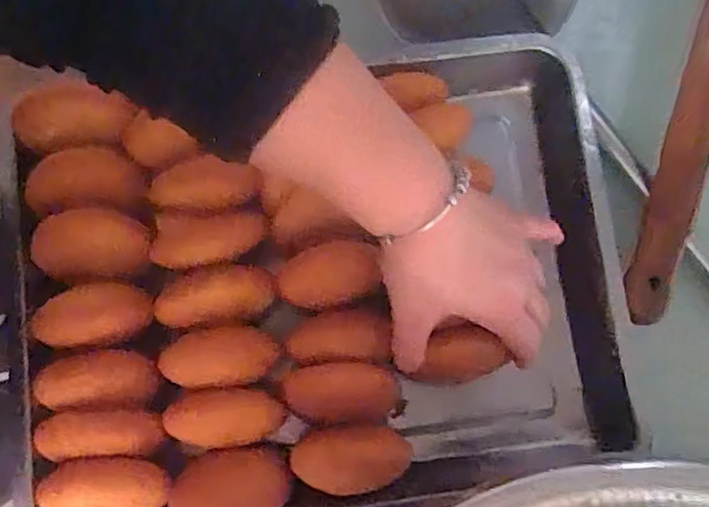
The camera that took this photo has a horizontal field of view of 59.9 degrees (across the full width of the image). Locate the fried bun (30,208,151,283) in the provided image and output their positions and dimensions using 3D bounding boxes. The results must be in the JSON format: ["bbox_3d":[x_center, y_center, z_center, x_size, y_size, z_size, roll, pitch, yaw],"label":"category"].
[{"bbox_3d":[-0.188,-0.006,0.437,0.079,0.033,0.041,-7,78,-2],"label":"fried bun"}]

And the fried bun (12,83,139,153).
[{"bbox_3d":[-0.200,-0.095,0.433,0.080,0.034,0.037,-5,78,-2],"label":"fried bun"}]

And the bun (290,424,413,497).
[{"bbox_3d":[-0.002,0.134,0.407,0.080,0.045,0.046,-3,78,-1],"label":"bun"}]

